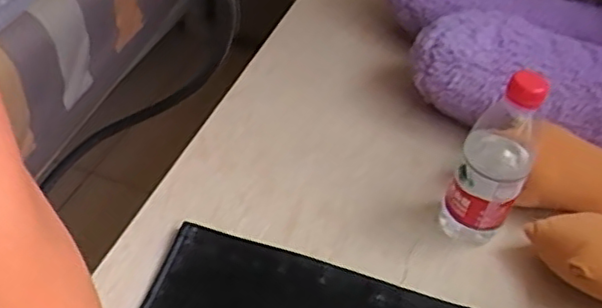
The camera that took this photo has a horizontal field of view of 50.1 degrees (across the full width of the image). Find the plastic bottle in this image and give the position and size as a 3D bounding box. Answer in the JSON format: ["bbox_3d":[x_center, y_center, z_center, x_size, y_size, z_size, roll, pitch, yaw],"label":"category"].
[{"bbox_3d":[0.172,0.002,0.568,0.062,0.176,0.066,20,44,13],"label":"plastic bottle"}]

